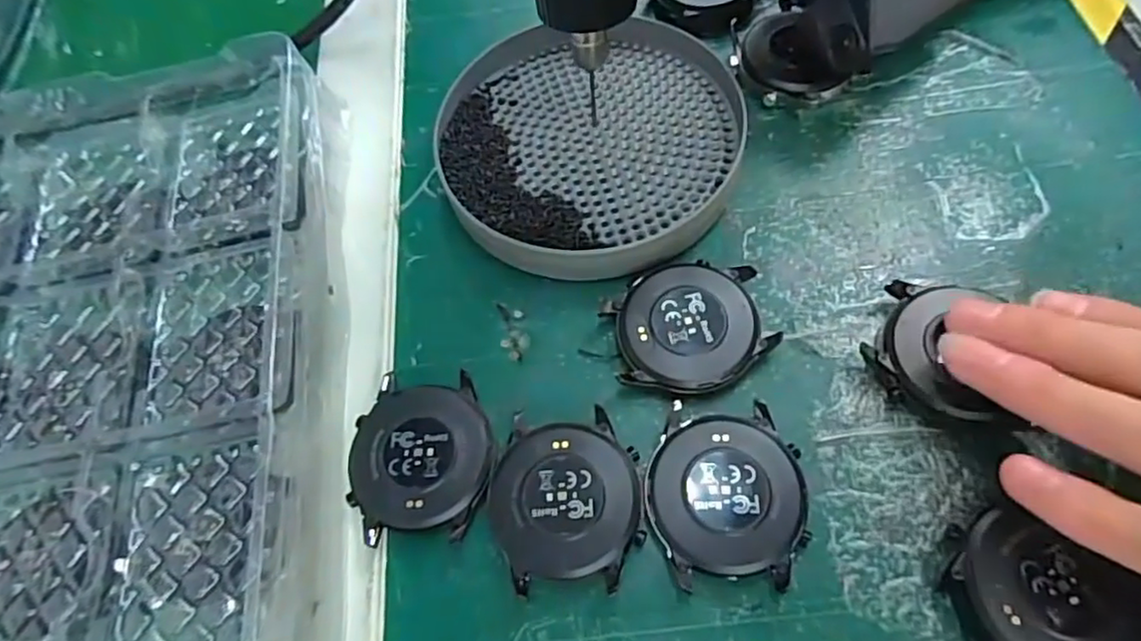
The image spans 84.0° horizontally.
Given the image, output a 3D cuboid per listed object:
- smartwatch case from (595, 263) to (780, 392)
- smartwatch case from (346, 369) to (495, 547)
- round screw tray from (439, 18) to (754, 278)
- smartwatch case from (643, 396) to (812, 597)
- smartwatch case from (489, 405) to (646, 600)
[{"bbox_3d":[0.039,0.003,0.207,0.048,0.010,0.043,-11,63,2],"label":"smartwatch case"},{"bbox_3d":[-0.047,0.042,0.198,0.044,0.010,0.049,-8,63,3],"label":"smartwatch case"},{"bbox_3d":[0.007,-0.068,0.244,0.111,0.019,0.117,-3,64,6],"label":"round screw tray"},{"bbox_3d":[0.045,0.050,0.184,0.043,0.010,0.048,0,64,8],"label":"smartwatch case"},{"bbox_3d":[-0.001,0.053,0.188,0.044,0.011,0.048,-3,64,6],"label":"smartwatch case"}]

